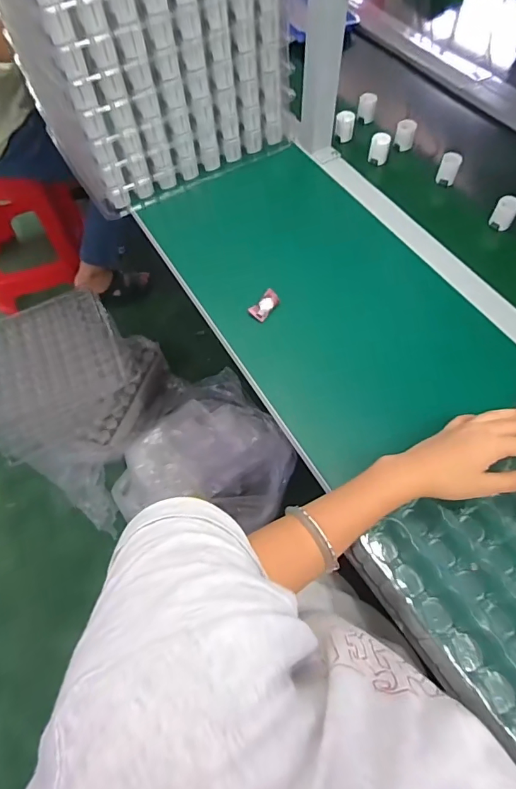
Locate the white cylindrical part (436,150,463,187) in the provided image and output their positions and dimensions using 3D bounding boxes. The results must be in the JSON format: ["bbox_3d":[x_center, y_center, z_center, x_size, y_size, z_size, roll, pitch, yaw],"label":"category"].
[{"bbox_3d":[0.298,-0.351,0.717,0.028,0.044,0.026,-2,61,3],"label":"white cylindrical part"}]

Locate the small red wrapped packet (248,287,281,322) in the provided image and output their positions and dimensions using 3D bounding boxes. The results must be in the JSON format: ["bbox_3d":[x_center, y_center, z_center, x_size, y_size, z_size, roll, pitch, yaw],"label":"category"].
[{"bbox_3d":[0.010,-0.119,0.605,0.027,0.010,0.050,34,68,20],"label":"small red wrapped packet"}]

